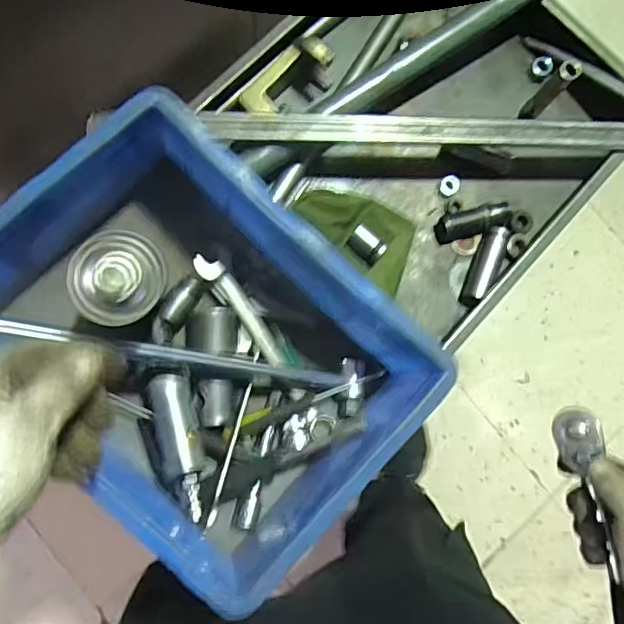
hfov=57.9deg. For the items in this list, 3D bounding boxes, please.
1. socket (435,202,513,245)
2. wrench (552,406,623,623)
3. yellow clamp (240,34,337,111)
[{"bbox_3d":[0.177,-0.098,0.614,0.083,0.022,0.028,-13,83,-8],"label":"socket"},{"bbox_3d":[0.252,0.200,0.476,0.034,0.027,0.241,-6,66,-1],"label":"wrench"},{"bbox_3d":[-0.028,-0.246,0.591,0.102,0.028,0.044,-38,87,-10],"label":"yellow clamp"}]

